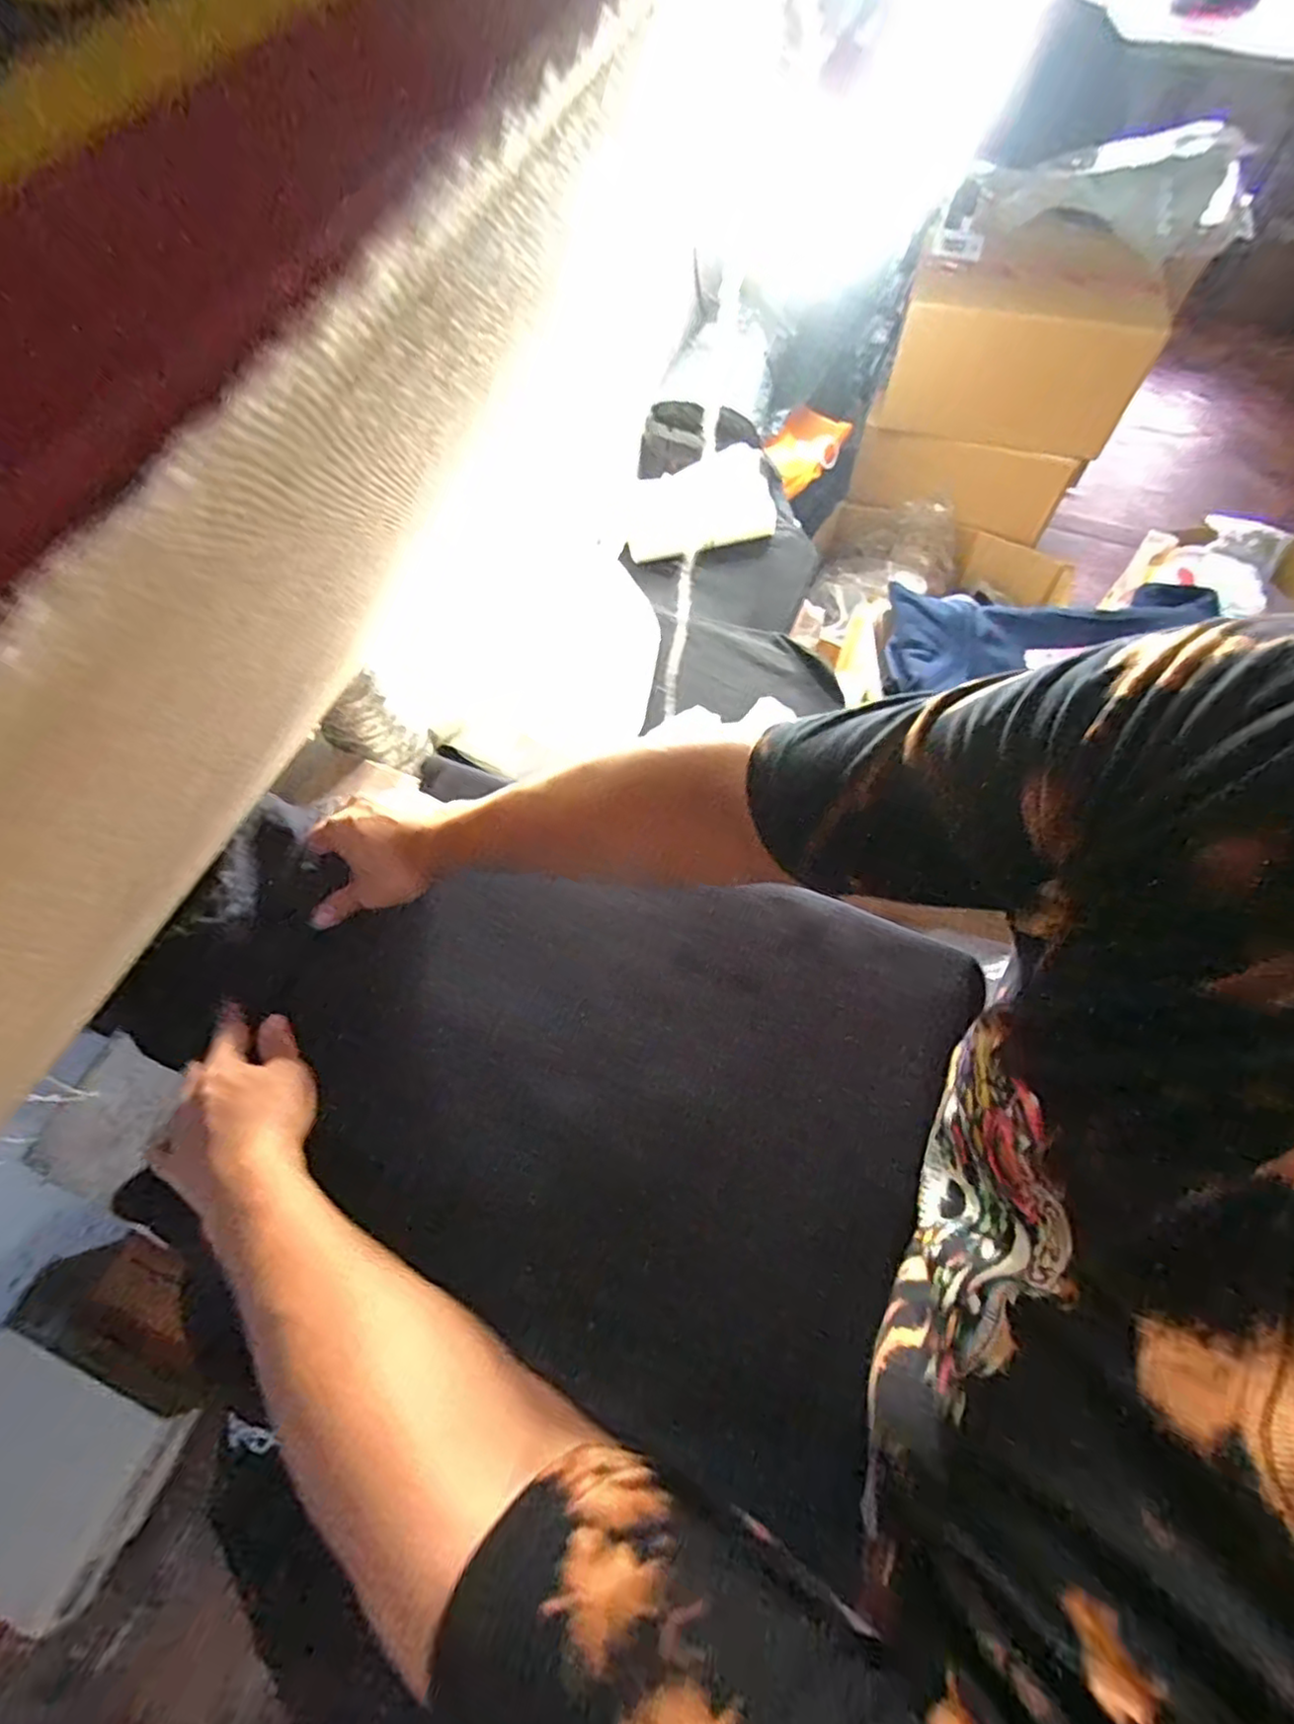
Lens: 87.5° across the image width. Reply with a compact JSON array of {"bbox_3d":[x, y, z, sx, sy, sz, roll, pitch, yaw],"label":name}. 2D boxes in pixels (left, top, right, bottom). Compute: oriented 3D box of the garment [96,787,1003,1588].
[{"bbox_3d":[-0.060,0.137,0.479,0.506,0.069,0.359,21,65,11],"label":"garment"}]

